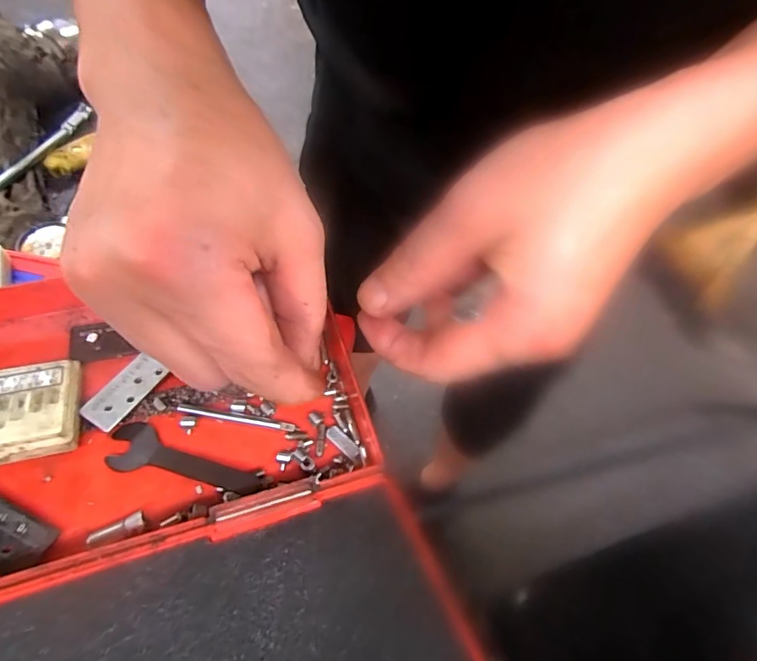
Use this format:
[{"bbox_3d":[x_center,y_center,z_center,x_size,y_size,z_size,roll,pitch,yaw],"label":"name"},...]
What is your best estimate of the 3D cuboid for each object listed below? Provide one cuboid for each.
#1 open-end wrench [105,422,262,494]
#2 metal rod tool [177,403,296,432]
[{"bbox_3d":[-0.081,0.053,0.201,0.066,0.004,0.020,10,56,2],"label":"open-end wrench"},{"bbox_3d":[-0.063,0.039,0.213,0.053,0.005,0.005,10,56,2],"label":"metal rod tool"}]

